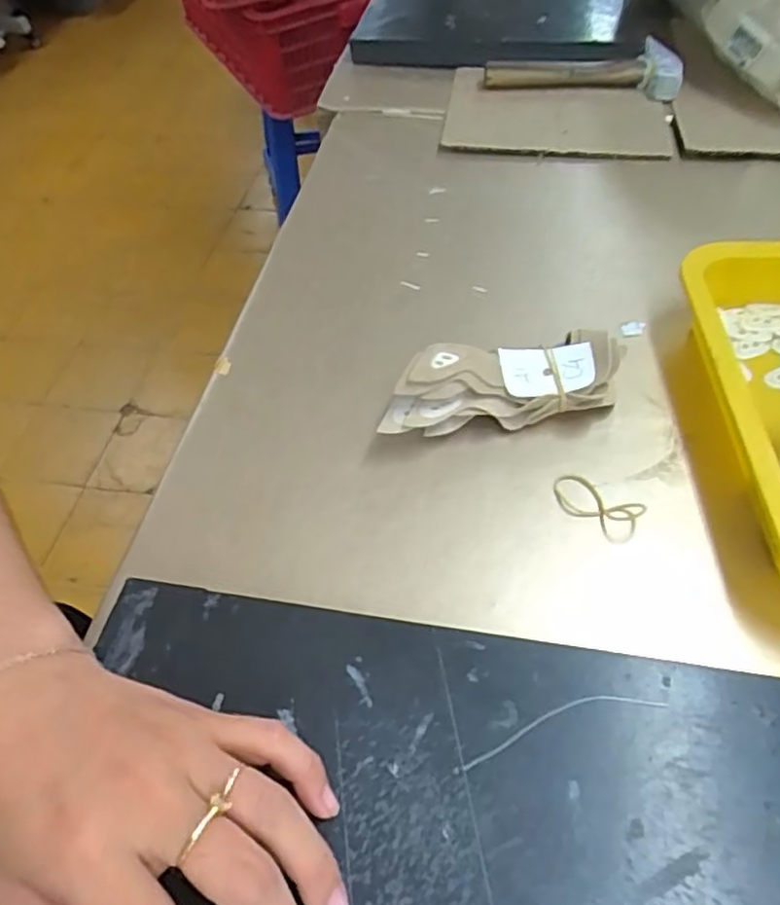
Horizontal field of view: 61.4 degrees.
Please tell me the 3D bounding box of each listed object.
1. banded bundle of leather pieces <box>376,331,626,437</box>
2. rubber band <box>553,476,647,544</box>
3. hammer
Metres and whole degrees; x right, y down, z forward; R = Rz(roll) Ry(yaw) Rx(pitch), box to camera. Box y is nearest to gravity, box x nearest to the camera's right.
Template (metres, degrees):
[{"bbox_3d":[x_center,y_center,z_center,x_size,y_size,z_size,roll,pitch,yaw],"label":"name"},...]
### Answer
[{"bbox_3d":[0.065,-0.039,0.382,0.139,0.044,0.043,-11,51,-4],"label":"banded bundle of leather pieces"},{"bbox_3d":[0.109,0.027,0.350,0.048,0.009,0.025,32,60,27],"label":"rubber band"},{"bbox_3d":[0.195,-0.384,0.668,0.190,0.035,0.069,8,52,11],"label":"hammer"}]

